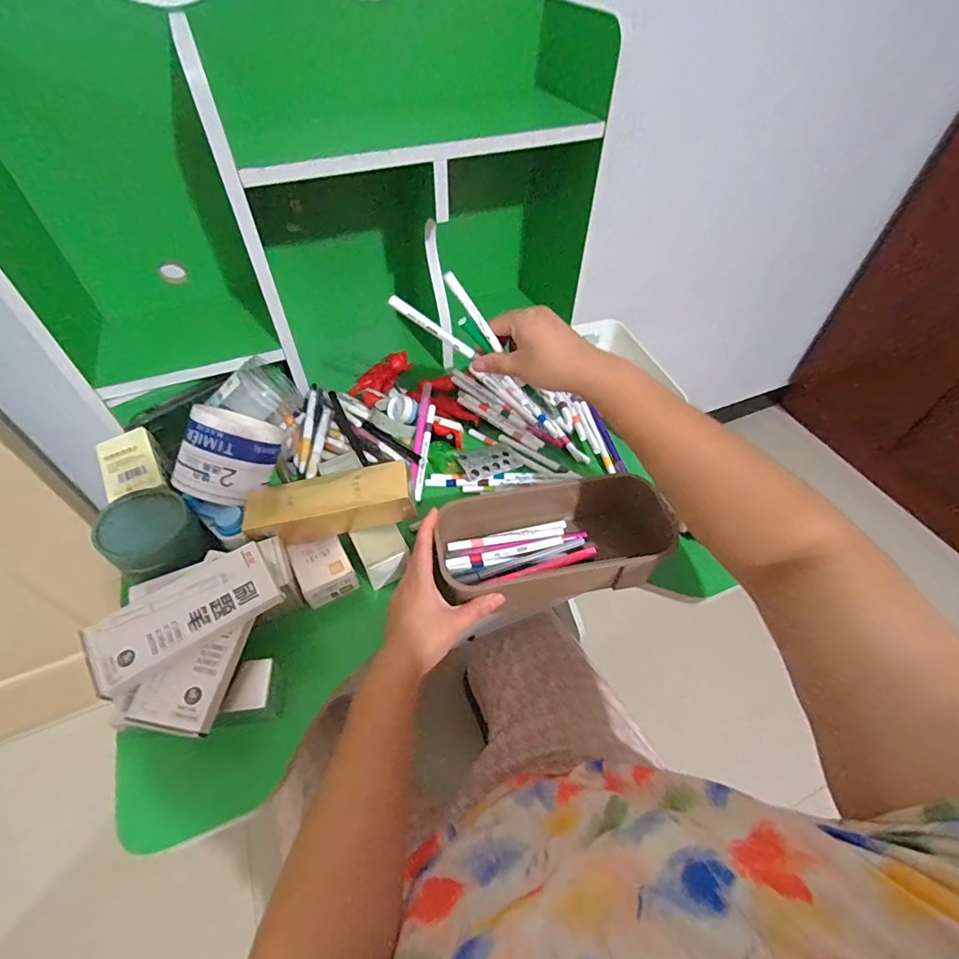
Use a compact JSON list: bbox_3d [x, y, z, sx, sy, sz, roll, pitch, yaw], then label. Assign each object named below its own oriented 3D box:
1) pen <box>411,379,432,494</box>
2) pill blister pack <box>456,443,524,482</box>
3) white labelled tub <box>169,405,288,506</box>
[{"bbox_3d":[-0.078,-0.059,0.646,0.016,0.013,0.160,3,64,1],"label":"pen"},{"bbox_3d":[0.015,-0.024,0.637,0.083,0.010,0.043,-21,64,-34],"label":"pill blister pack"},{"bbox_3d":[-0.279,-0.026,0.546,0.098,0.102,0.085,18,4,-18],"label":"white labelled tub"}]

